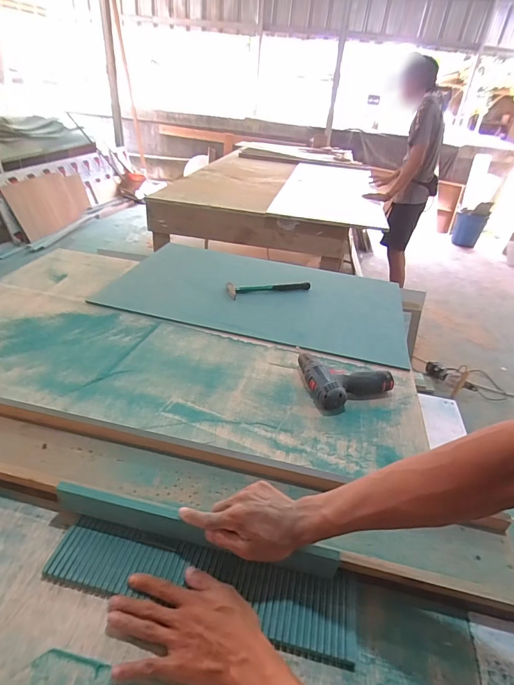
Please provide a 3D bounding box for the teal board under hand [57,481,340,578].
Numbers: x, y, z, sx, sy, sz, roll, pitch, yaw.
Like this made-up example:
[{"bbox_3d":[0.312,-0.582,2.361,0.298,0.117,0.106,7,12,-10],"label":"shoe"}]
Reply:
[{"bbox_3d":[-0.092,0.257,0.533,0.405,0.061,0.023,11,34,7],"label":"teal board under hand"}]

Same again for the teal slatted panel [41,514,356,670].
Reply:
[{"bbox_3d":[-0.072,0.312,0.500,0.394,0.018,0.087,11,34,7],"label":"teal slatted panel"}]

